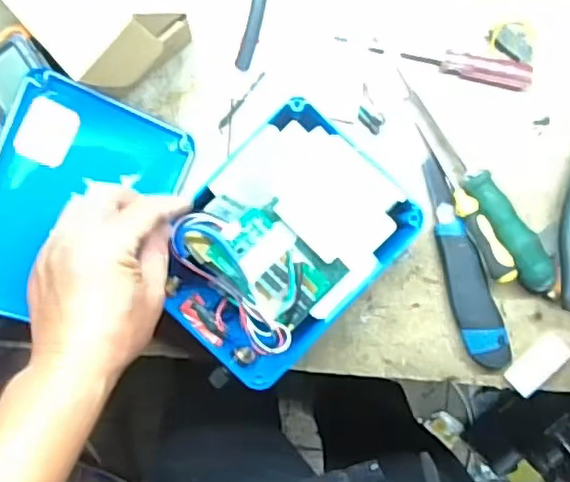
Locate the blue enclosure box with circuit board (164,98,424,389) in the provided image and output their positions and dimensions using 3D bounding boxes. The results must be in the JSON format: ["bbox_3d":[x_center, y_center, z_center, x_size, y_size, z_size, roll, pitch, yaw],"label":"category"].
[{"bbox_3d":[-0.005,0.004,0.502,0.147,0.045,0.198,43,95,-4],"label":"blue enclosure box with circuit board"}]

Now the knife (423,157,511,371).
[{"bbox_3d":[0.158,0.024,0.554,0.038,0.019,0.195,-20,96,3],"label":"knife"}]

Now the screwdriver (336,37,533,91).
[{"bbox_3d":[0.132,-0.161,0.538,0.166,0.016,0.021,14,96,-1],"label":"screwdriver"}]

